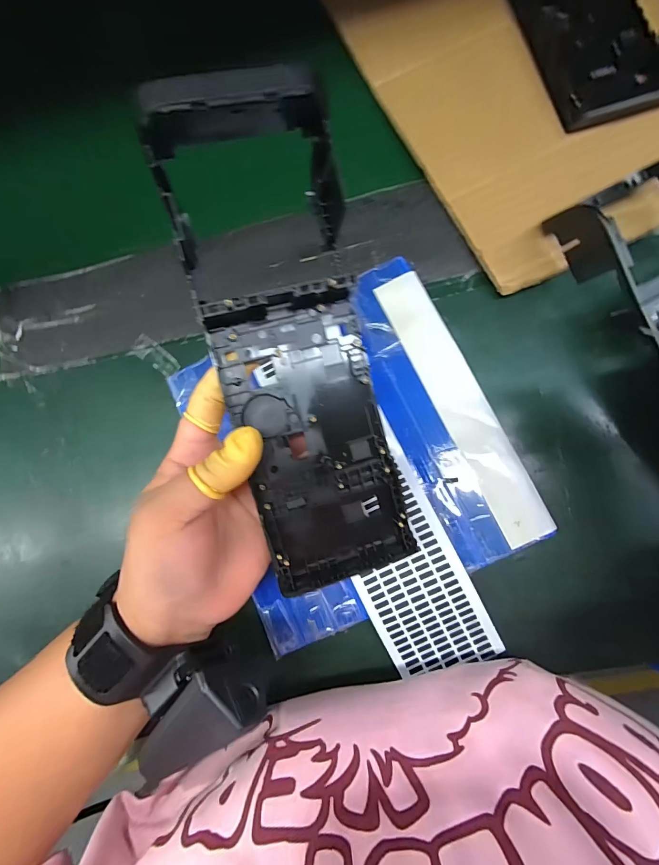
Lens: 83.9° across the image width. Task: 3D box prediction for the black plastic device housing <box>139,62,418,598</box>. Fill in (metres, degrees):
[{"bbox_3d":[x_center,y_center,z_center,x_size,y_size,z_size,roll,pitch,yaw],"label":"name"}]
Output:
[{"bbox_3d":[-0.015,-0.032,0.177,0.074,0.045,0.216,-12,105,5],"label":"black plastic device housing"}]

